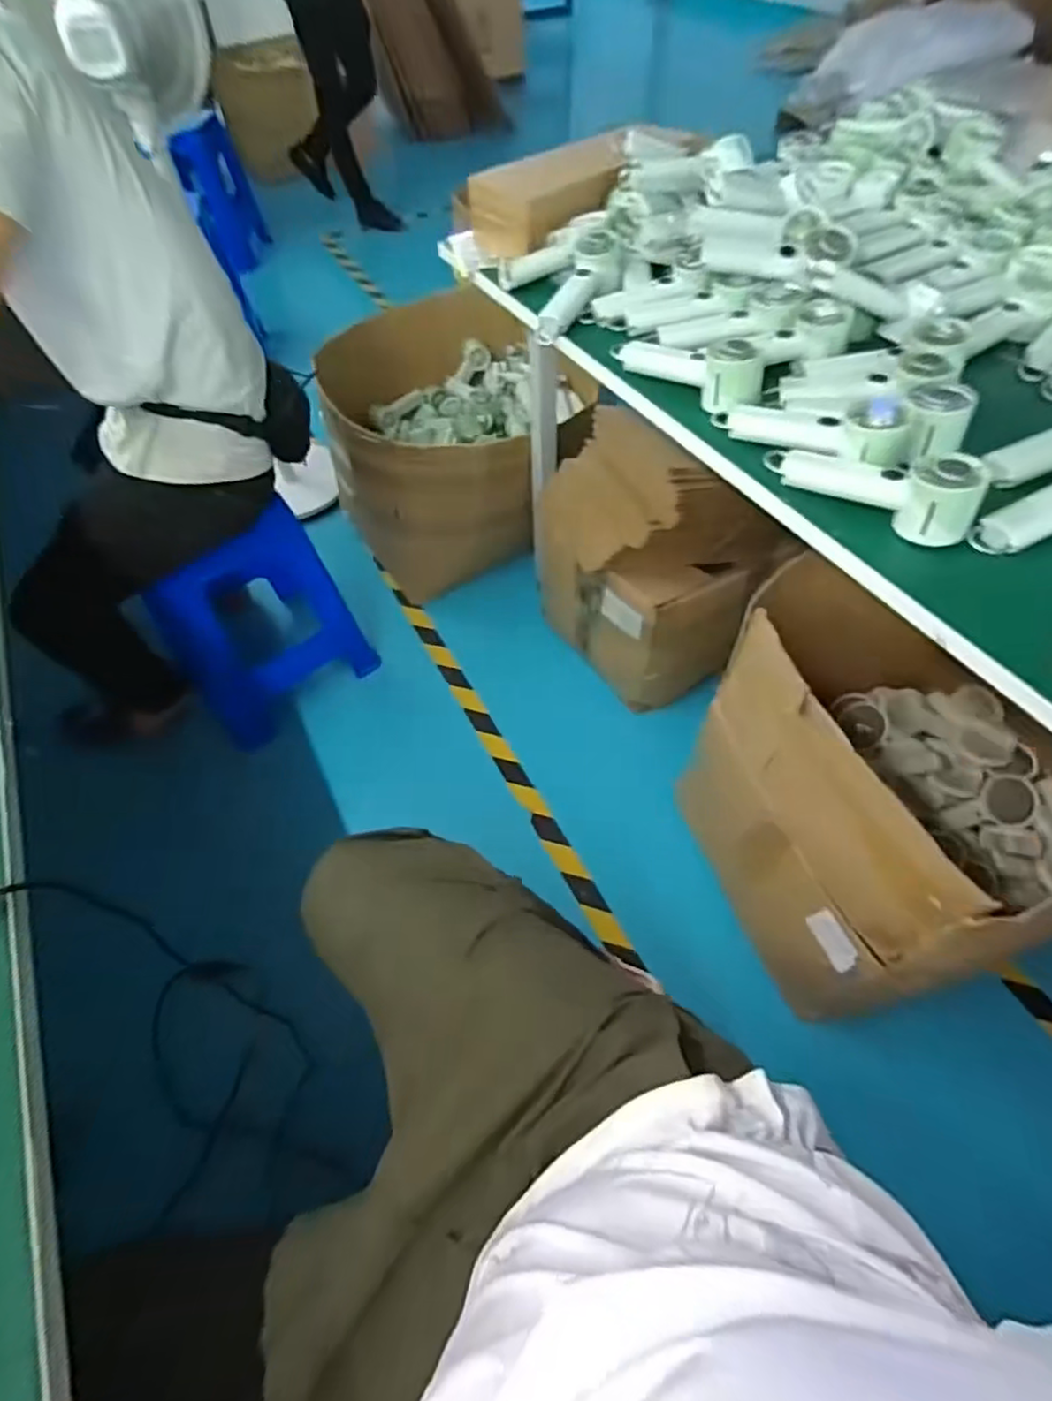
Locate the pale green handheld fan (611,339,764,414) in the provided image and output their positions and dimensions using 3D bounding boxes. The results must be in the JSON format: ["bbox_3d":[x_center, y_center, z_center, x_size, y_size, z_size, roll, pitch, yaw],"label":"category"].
[{"bbox_3d":[0.187,-0.399,0.759,0.193,0.054,0.065,37,64,24],"label":"pale green handheld fan"}]

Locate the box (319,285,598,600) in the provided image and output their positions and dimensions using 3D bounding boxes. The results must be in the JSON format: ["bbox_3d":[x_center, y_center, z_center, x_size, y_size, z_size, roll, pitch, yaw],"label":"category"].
[{"bbox_3d":[-0.197,-0.666,1.664,0.558,0.409,0.677,-7,55,-3],"label":"box"}]

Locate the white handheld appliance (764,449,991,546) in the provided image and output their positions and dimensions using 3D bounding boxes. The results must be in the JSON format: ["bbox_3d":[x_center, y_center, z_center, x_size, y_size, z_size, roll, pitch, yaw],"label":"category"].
[{"bbox_3d":[0.335,-0.219,0.626,0.200,0.062,0.053,37,64,24],"label":"white handheld appliance"}]

